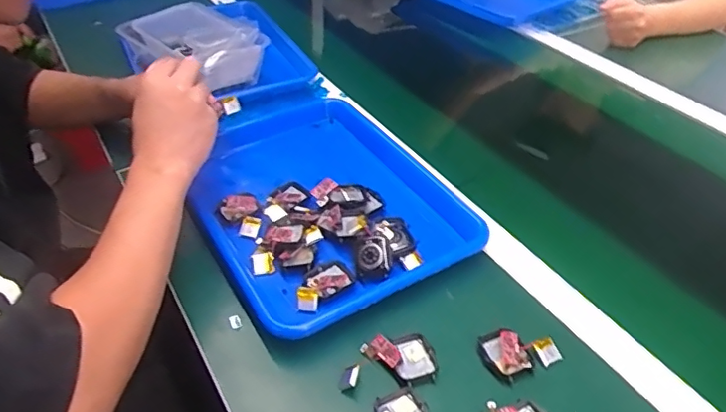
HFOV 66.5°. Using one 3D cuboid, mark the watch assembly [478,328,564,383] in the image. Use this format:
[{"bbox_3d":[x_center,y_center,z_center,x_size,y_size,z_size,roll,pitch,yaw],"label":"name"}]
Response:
[{"bbox_3d":[0.138,0.127,0.491,0.064,0.010,0.045,-13,43,-16],"label":"watch assembly"}]

